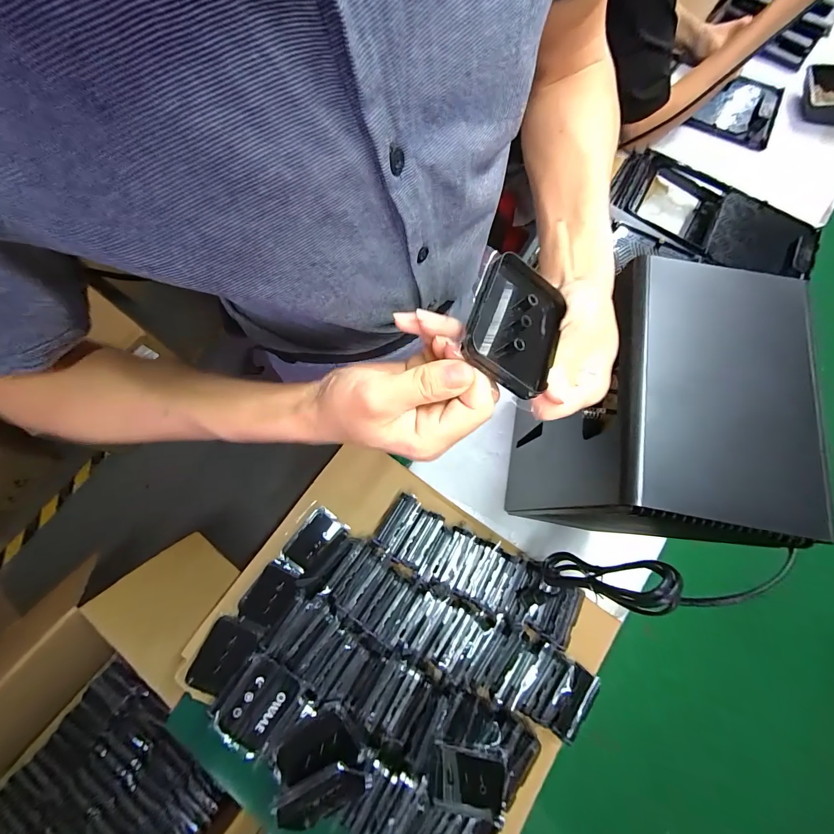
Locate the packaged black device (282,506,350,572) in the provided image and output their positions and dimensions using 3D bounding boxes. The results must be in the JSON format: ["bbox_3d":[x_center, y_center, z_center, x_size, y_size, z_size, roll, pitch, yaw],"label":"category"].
[{"bbox_3d":[-0.146,0.177,0.526,0.057,0.011,0.080,38,77,9],"label":"packaged black device"}]

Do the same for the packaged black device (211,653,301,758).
[{"bbox_3d":[-0.192,0.340,0.436,0.070,0.018,0.085,36,77,8],"label":"packaged black device"}]

